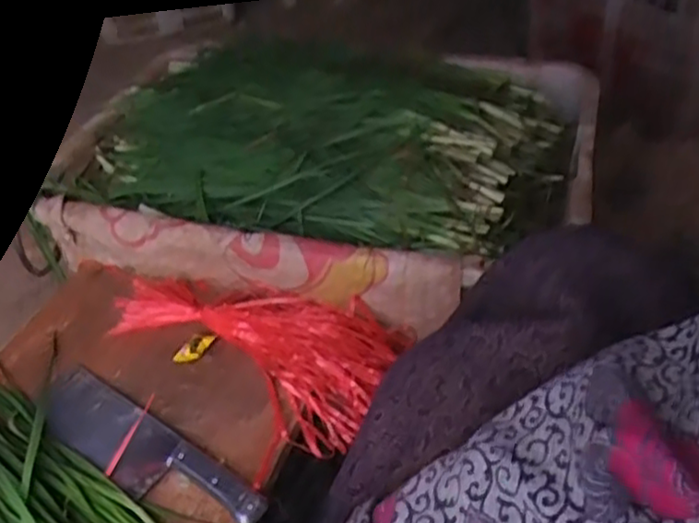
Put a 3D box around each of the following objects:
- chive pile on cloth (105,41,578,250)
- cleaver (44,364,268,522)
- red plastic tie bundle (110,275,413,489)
[{"bbox_3d":[-0.022,-0.189,0.939,0.581,0.101,0.410,3,41,9],"label":"chive pile on cloth"},{"bbox_3d":[-0.194,0.177,0.667,0.270,0.020,0.070,25,49,31],"label":"cleaver"},{"bbox_3d":[-0.118,0.106,0.760,0.311,0.063,0.225,11,43,18],"label":"red plastic tie bundle"}]

